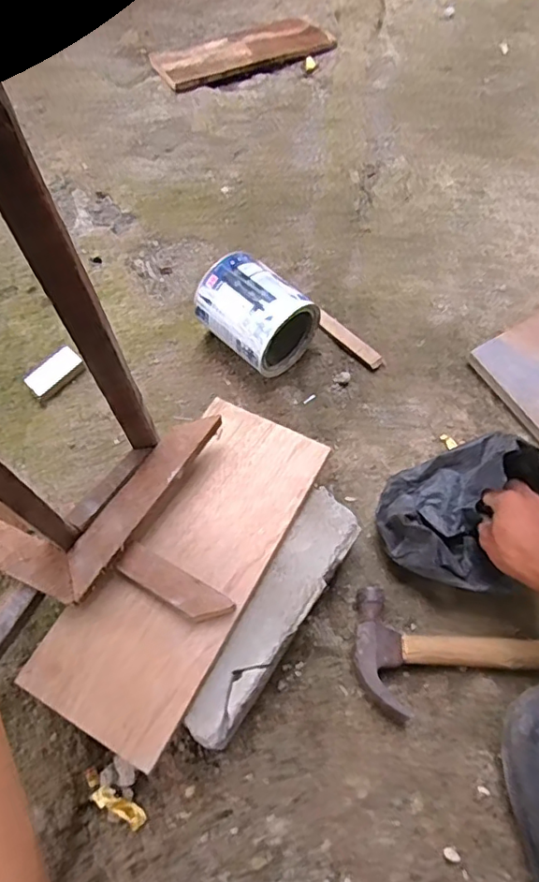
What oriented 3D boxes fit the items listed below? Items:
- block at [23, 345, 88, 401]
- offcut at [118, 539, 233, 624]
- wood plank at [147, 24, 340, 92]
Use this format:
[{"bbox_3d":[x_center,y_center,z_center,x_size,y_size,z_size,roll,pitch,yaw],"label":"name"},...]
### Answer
[{"bbox_3d":[-0.291,-0.092,0.753,0.076,0.022,0.035,-42,70,-17],"label":"block"},{"bbox_3d":[-0.090,0.135,0.517,0.113,0.018,0.032,28,68,14],"label":"offcut"},{"bbox_3d":[-0.050,-0.753,1.066,0.336,0.025,0.107,-23,66,-10],"label":"wood plank"}]

